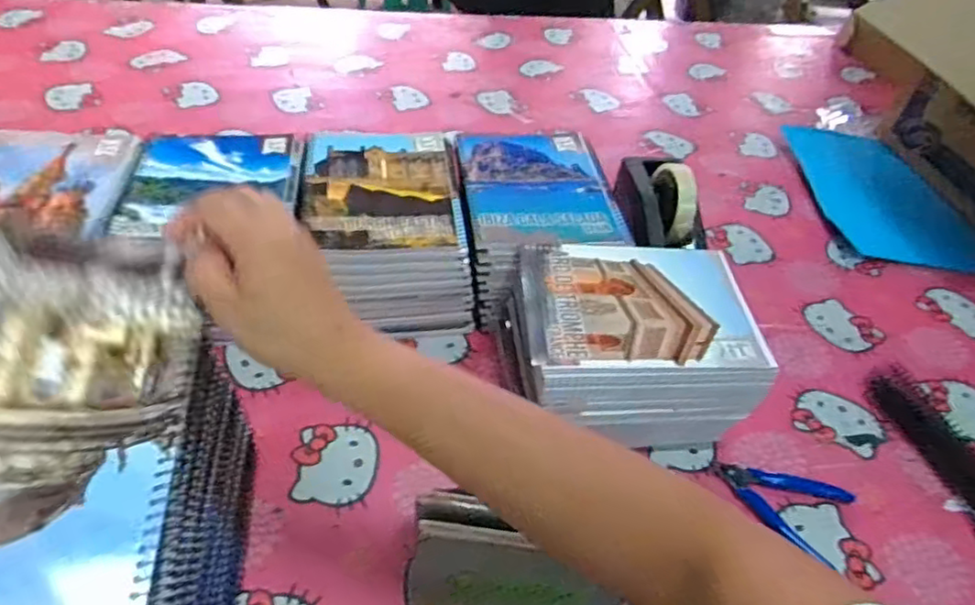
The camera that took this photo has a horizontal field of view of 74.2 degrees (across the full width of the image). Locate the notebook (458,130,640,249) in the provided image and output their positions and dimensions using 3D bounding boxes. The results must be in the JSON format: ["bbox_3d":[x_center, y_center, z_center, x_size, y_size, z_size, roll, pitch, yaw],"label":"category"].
[{"bbox_3d":[0.055,-0.127,0.689,0.158,0.011,0.201,-2,45,-9],"label":"notebook"}]

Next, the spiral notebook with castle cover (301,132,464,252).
[{"bbox_3d":[-0.108,-0.121,0.663,0.155,0.010,0.190,-1,45,-9],"label":"spiral notebook with castle cover"}]

